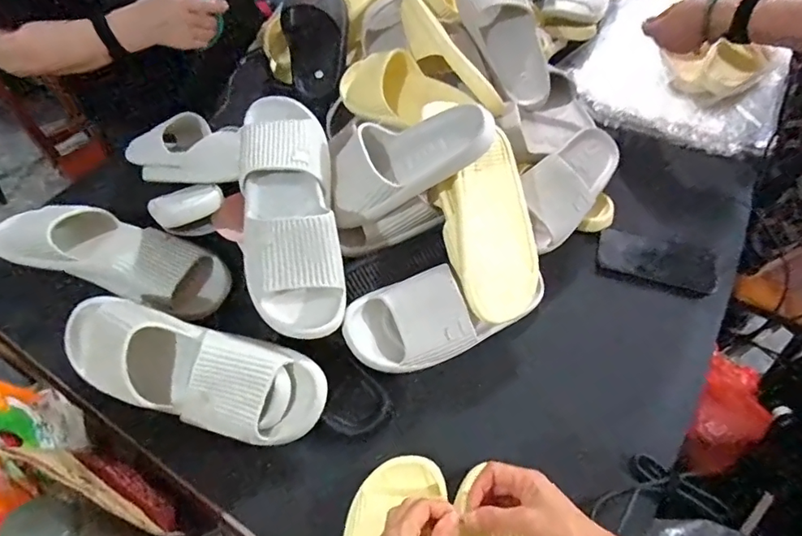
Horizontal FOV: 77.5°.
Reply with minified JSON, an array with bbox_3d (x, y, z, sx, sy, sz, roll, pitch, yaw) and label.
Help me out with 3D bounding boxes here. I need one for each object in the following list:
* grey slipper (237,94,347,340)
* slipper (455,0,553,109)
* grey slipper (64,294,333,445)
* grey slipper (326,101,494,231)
[{"bbox_3d":[-0.139,-0.081,0.607,0.113,0.065,0.322,-10,73,-6],"label":"grey slipper"},{"bbox_3d":[0.181,-0.396,0.846,0.117,0.088,0.261,-25,87,-16],"label":"slipper"},{"bbox_3d":[-0.252,0.109,0.575,0.325,0.103,0.103,13,55,11],"label":"grey slipper"},{"bbox_3d":[0.005,-0.139,0.623,0.217,0.075,0.094,-18,50,23],"label":"grey slipper"}]

